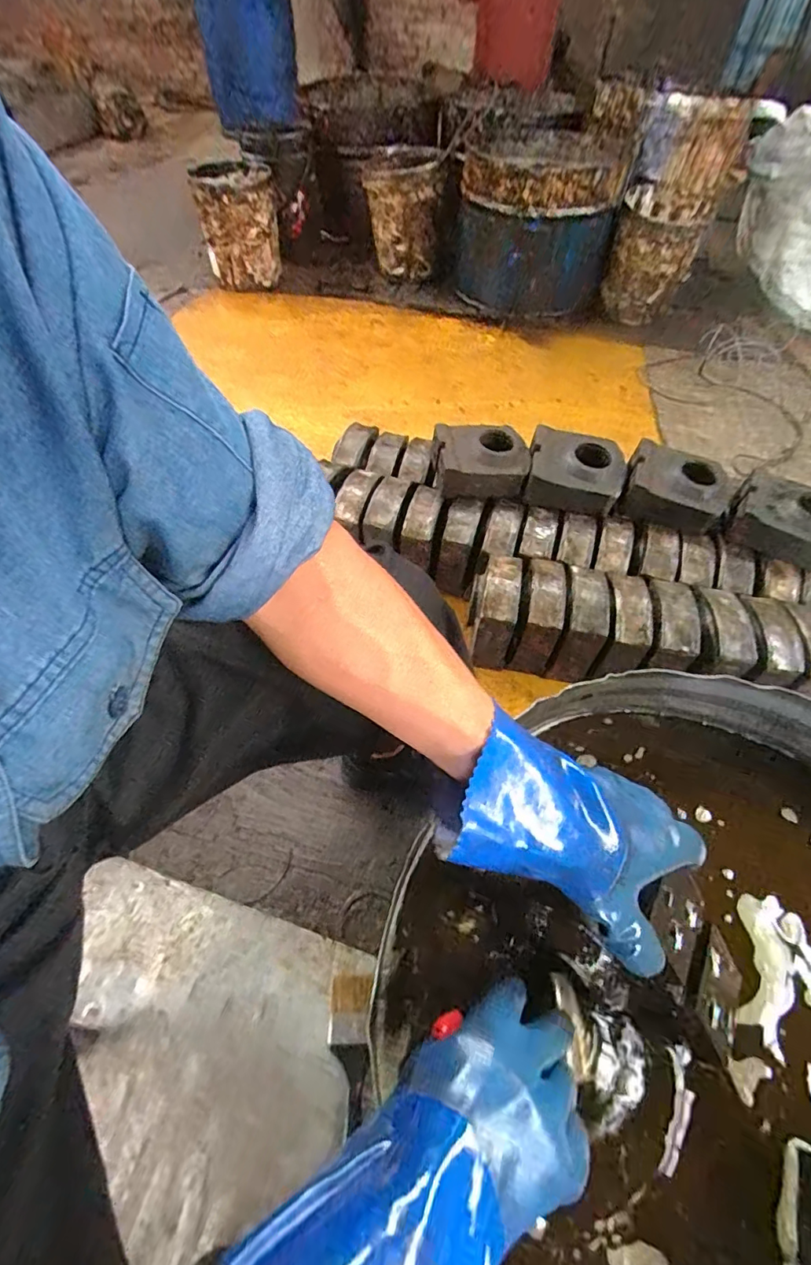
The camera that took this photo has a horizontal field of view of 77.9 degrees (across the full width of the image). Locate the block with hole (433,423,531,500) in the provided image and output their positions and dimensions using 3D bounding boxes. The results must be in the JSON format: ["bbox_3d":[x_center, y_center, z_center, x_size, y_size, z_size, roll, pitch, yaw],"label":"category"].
[{"bbox_3d":[0.156,-0.363,1.049,0.188,0.103,0.143,3,54,0],"label":"block with hole"}]

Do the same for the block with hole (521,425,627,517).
[{"bbox_3d":[0.346,-0.333,1.031,0.187,0.081,0.156,14,55,9],"label":"block with hole"}]

